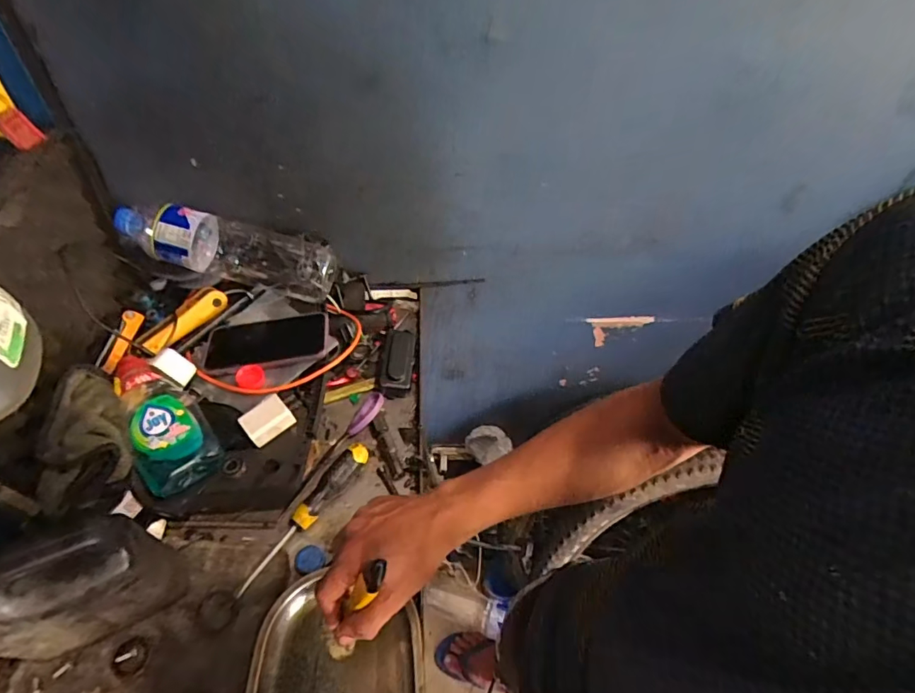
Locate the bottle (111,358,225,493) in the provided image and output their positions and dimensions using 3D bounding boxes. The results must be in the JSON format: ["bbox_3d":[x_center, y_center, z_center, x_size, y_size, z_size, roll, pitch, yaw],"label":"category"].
[{"bbox_3d":[-0.319,0.076,0.519,0.074,0.046,0.168,-27,57,-27],"label":"bottle"}]

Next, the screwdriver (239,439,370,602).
[{"bbox_3d":[-0.173,0.187,0.545,0.029,0.033,0.192,29,52,18],"label":"screwdriver"}]

